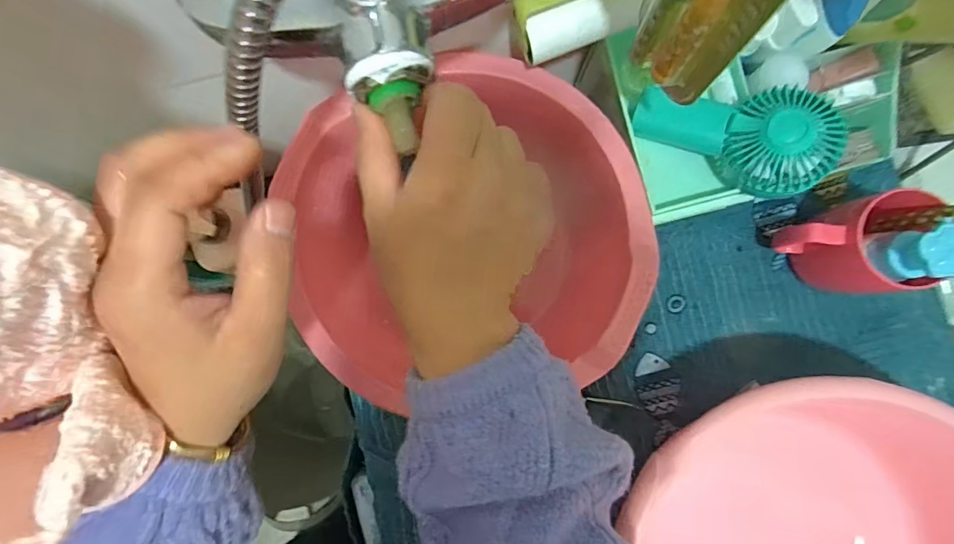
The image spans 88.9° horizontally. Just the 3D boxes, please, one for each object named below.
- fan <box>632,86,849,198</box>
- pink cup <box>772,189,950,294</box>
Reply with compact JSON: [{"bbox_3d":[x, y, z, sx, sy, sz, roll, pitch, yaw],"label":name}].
[{"bbox_3d":[0.194,-0.104,0.373,0.144,0.063,0.069,22,87,25],"label":"fan"},{"bbox_3d":[0.334,-0.019,0.441,0.108,0.103,0.083,-13,86,0],"label":"pink cup"}]

